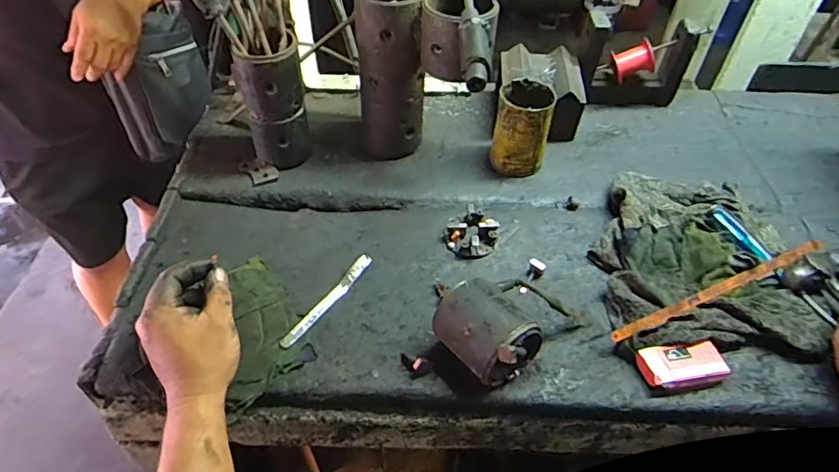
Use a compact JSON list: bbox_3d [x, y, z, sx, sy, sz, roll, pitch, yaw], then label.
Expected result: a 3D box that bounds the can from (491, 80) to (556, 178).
[{"bbox_3d":[0.144,-0.151,0.730,0.072,0.108,0.078,1,48,-1],"label":"can"}]

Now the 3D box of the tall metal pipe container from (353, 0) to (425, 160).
[{"bbox_3d":[-0.036,-0.218,0.711,0.086,0.222,0.078,-6,48,-7],"label":"tall metal pipe container"}]

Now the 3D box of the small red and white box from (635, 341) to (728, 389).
[{"bbox_3d":[0.272,0.134,0.541,0.079,0.019,0.040,-4,48,-5],"label":"small red and white box"}]

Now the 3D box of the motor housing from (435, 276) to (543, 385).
[{"bbox_3d":[0.071,0.095,0.537,0.083,0.068,0.104,-35,57,-28],"label":"motor housing"}]

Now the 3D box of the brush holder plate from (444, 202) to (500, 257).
[{"bbox_3d":[0.067,-0.003,0.672,0.062,0.024,0.061,1,48,-1],"label":"brush holder plate"}]

